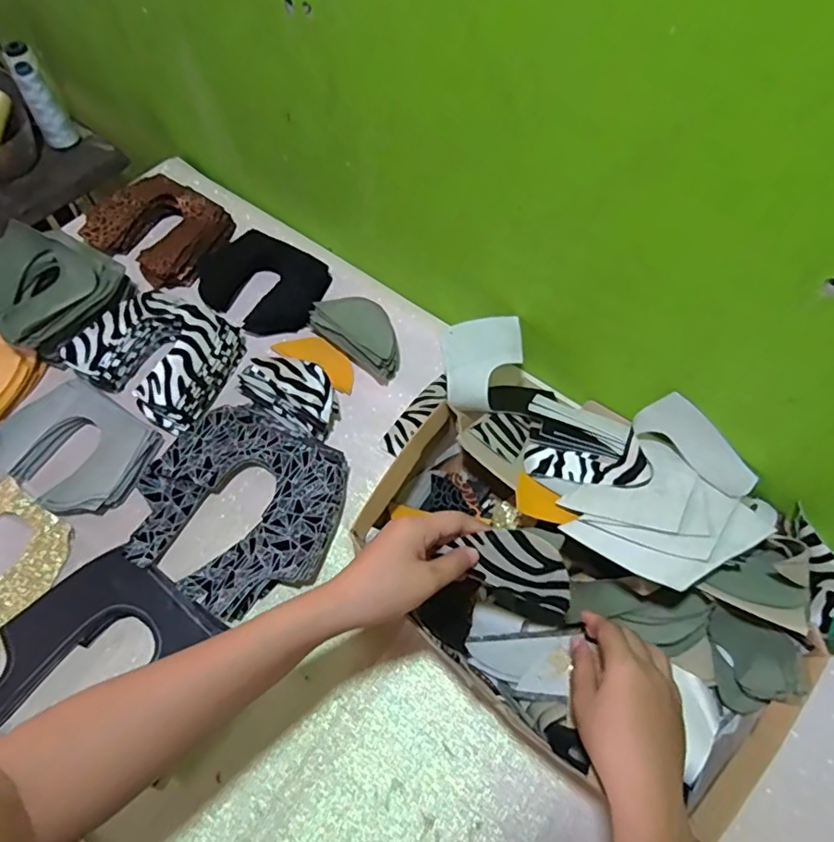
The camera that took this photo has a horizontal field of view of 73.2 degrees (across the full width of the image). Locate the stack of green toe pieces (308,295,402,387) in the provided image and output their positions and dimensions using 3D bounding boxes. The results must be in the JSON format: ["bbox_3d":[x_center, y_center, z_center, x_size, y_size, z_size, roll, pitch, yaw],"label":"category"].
[{"bbox_3d":[-0.068,-0.106,0.672,0.129,0.044,0.063,36,65,17],"label":"stack of green toe pieces"}]

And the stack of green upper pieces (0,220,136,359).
[{"bbox_3d":[-0.445,-0.158,0.672,0.167,0.067,0.149,32,64,15],"label":"stack of green upper pieces"}]

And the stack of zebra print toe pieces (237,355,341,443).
[{"bbox_3d":[-0.140,-0.028,0.633,0.118,0.038,0.079,37,66,17],"label":"stack of zebra print toe pieces"}]

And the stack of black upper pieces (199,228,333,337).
[{"bbox_3d":[-0.200,-0.179,0.724,0.172,0.031,0.125,33,69,17],"label":"stack of black upper pieces"}]

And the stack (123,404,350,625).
[{"bbox_3d":[-0.177,0.084,0.569,0.201,0.024,0.189,27,63,13],"label":"stack"}]

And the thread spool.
[{"bbox_3d":[-0.551,-0.469,0.826,0.048,0.122,0.055,-33,67,-14],"label":"thread spool"}]

